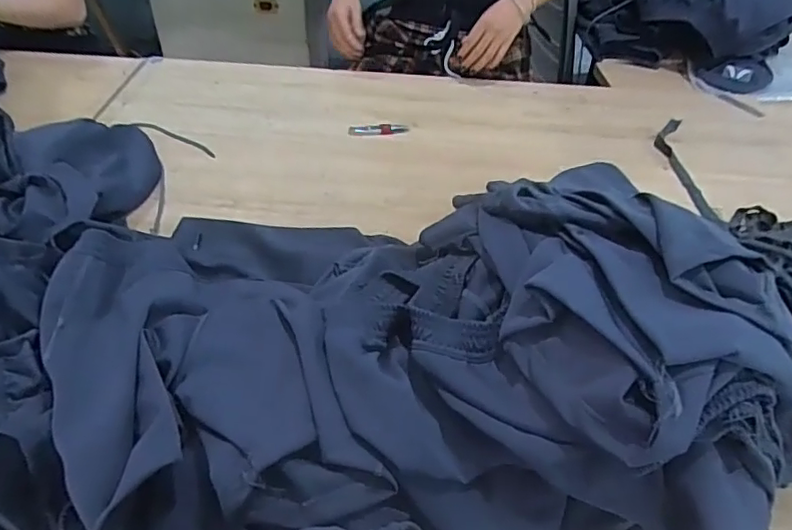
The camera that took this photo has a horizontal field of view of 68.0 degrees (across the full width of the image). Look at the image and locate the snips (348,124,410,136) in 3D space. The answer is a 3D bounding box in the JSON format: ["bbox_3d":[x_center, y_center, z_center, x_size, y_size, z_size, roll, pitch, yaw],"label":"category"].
[{"bbox_3d":[-0.029,-0.233,1.002,0.102,0.008,0.028,-4,44,-6],"label":"snips"}]

